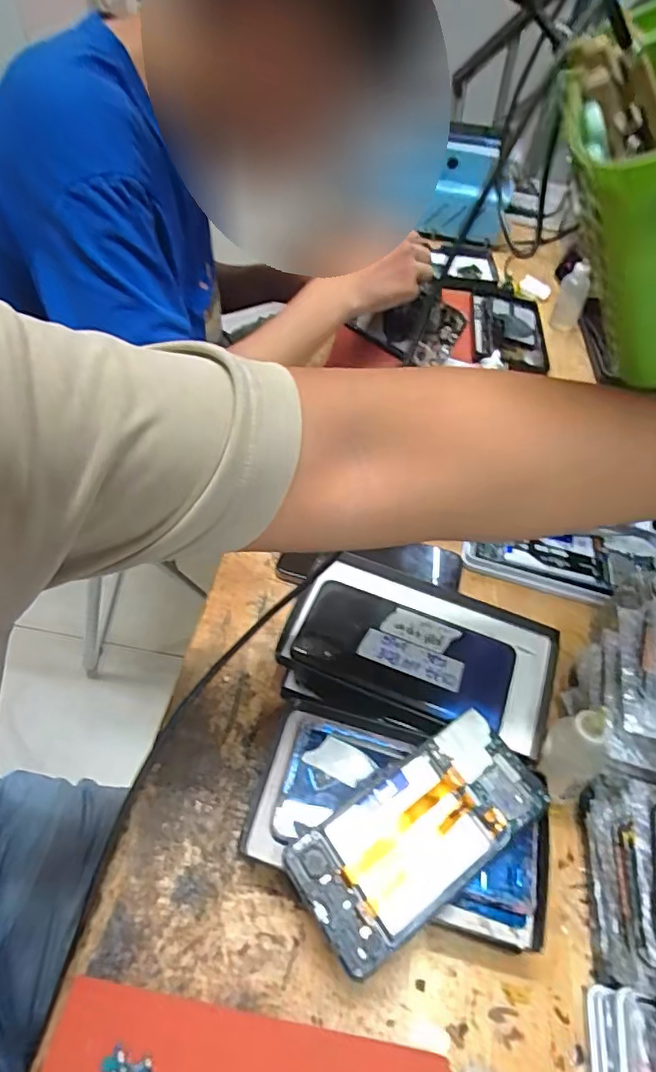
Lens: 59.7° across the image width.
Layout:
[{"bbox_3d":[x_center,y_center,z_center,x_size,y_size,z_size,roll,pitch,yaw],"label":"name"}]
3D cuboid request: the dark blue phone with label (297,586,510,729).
[{"bbox_3d":[0.055,0.085,0.421,0.154,0.013,0.070,20,51,10],"label":"dark blue phone with label"}]

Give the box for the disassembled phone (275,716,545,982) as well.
[{"bbox_3d":[0.055,0.172,0.336,0.151,0.011,0.072,-27,58,-26],"label":"disassembled phone"}]

